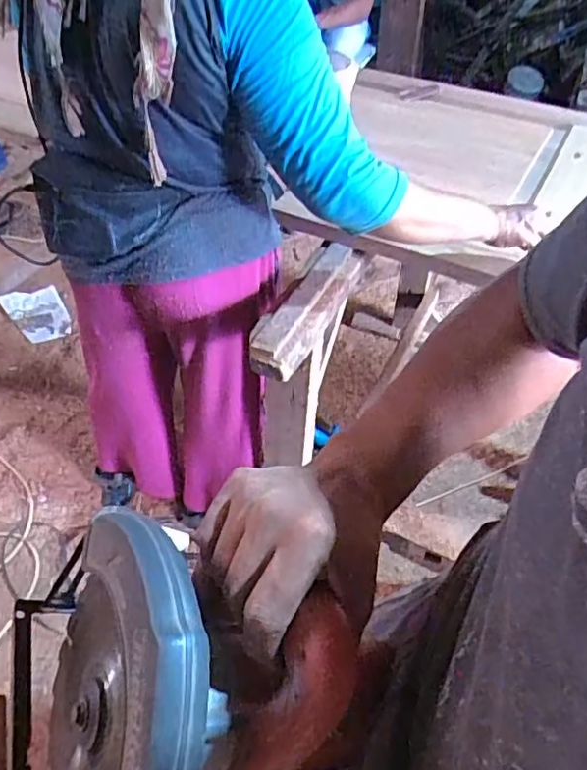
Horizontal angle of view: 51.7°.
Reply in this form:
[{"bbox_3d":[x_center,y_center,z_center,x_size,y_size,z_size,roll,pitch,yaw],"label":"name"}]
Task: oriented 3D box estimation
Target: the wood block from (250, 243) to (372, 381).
[{"bbox_3d":[0.031,-0.137,1.036,0.080,0.065,0.315,22,49,20],"label":"wood block"}]

